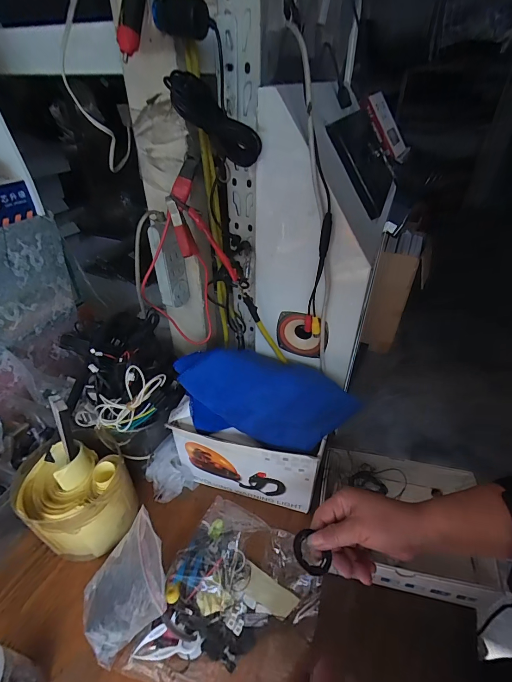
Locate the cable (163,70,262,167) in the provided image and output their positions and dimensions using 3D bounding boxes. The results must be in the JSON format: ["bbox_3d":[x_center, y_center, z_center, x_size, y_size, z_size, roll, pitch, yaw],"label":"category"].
[{"bbox_3d":[-0.043,-0.228,0.354,0.107,0.037,0.033,31,28,-29],"label":"cable"}]

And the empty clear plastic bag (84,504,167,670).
[{"bbox_3d":[-0.146,0.274,0.381,0.101,0.110,0.100,-15,41,-16],"label":"empty clear plastic bag"}]

